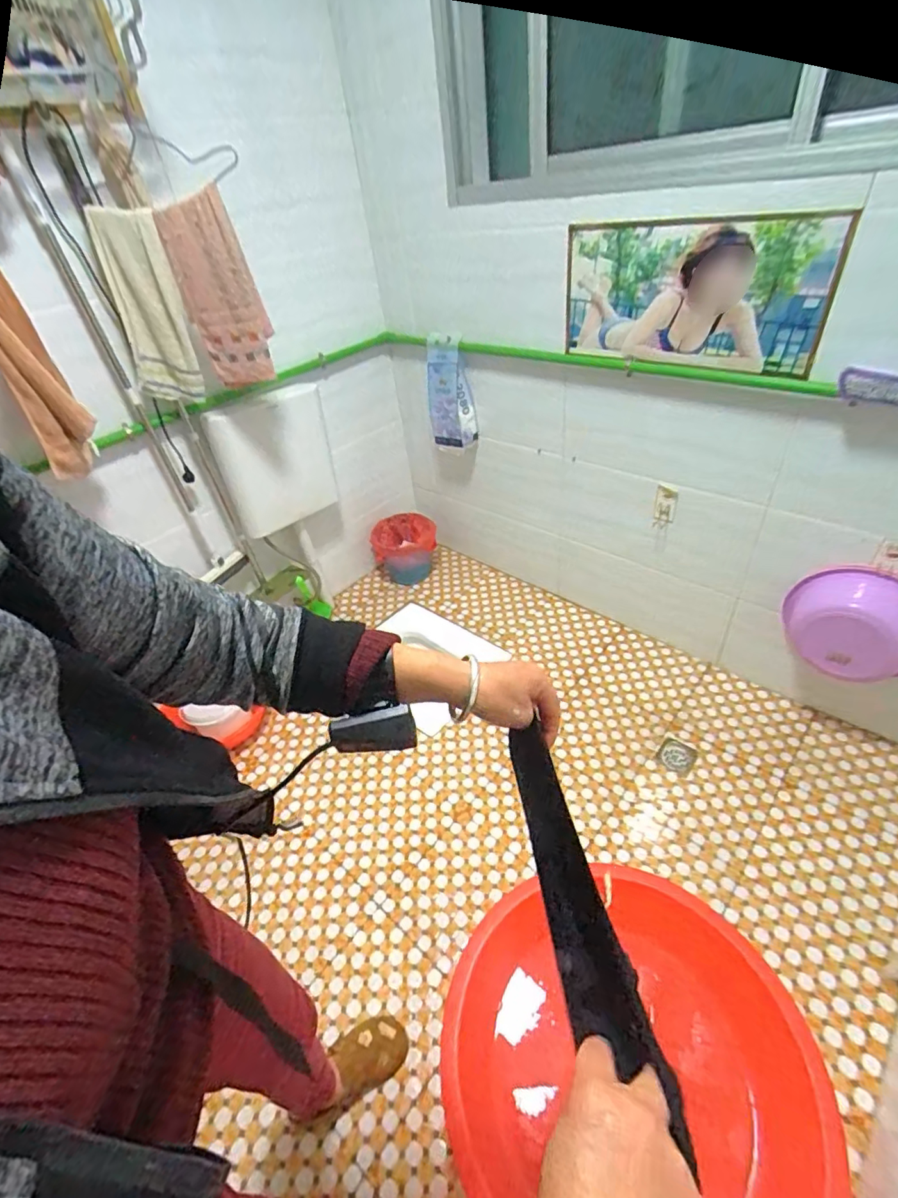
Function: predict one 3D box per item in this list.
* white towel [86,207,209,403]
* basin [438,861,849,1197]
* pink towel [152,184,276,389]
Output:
[{"bbox_3d":[-0.720,-0.688,1.235,0.172,0.389,0.028,-7,40,1],"label":"white towel"},{"bbox_3d":[0.298,0.804,0.918,0.620,0.171,0.588,-4,40,3],"label":"basin"},{"bbox_3d":[-0.540,-0.709,1.215,0.174,0.374,0.028,-7,37,11],"label":"pink towel"}]

